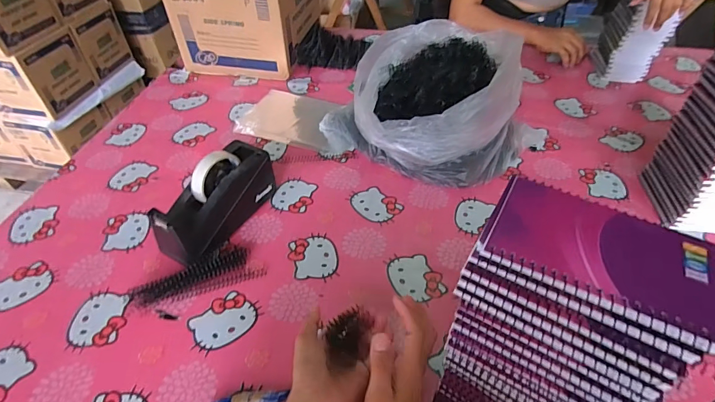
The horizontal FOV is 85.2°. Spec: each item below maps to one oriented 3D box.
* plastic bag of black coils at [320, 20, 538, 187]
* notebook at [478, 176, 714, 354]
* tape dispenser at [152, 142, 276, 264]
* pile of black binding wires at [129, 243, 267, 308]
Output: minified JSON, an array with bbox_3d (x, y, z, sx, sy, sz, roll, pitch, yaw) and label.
[{"bbox_3d":[0.151,-0.194,0.746,0.334,0.168,0.329,-29,52,-25],"label":"plastic bag of black coils"},{"bbox_3d":[0.153,0.030,0.247,0.130,0.006,0.082,24,50,22],"label":"notebook"},{"bbox_3d":[-0.220,0.001,0.601,0.071,0.114,0.211,22,49,20],"label":"tape dispenser"},{"bbox_3d":[-0.230,0.101,0.562,0.177,0.016,0.067,-13,47,-12],"label":"pile of black binding wires"}]

